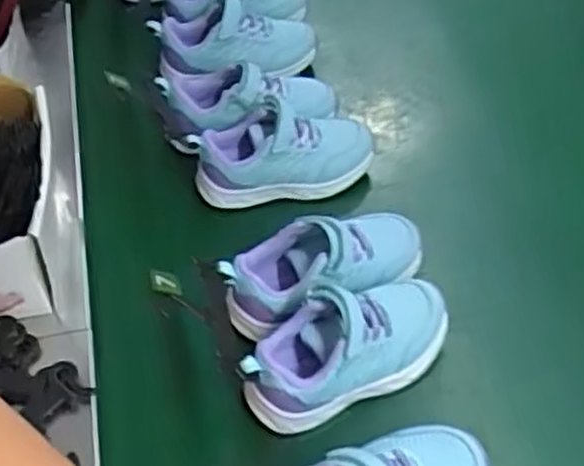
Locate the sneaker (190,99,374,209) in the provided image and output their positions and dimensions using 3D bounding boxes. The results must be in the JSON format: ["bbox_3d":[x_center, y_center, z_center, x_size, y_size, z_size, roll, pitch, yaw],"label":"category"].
[{"bbox_3d":[-0.007,-0.074,0.674,0.158,0.060,0.068,-5,49,-3],"label":"sneaker"}]

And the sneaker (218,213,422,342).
[{"bbox_3d":[0.027,0.027,0.595,0.162,0.073,0.071,-23,52,-19],"label":"sneaker"}]

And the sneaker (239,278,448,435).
[{"bbox_3d":[0.042,0.080,0.548,0.164,0.064,0.065,-21,52,-17],"label":"sneaker"}]

